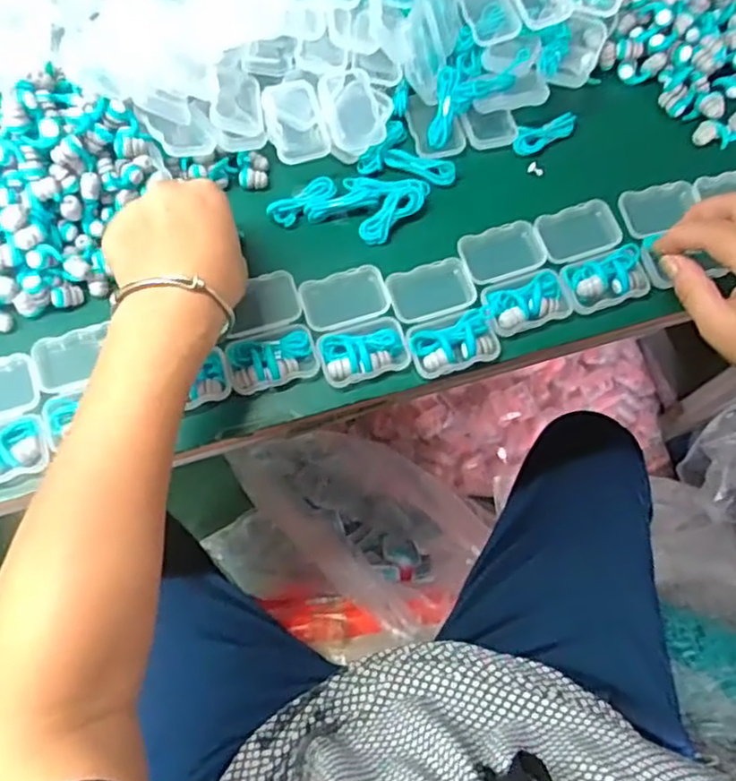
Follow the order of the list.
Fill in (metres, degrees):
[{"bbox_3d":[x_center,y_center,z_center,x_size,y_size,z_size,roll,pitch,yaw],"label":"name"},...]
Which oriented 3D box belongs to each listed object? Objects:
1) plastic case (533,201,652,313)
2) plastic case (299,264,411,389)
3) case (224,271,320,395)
[{"bbox_3d":[0.152,-0.094,0.448,0.058,0.017,0.077,-18,71,-8],"label":"plastic case"},{"bbox_3d":[-0.009,-0.044,0.425,0.055,0.010,0.075,-16,71,-8],"label":"plastic case"},{"bbox_3d":[-0.066,-0.039,0.424,0.054,0.011,0.078,-14,71,-7],"label":"case"}]

